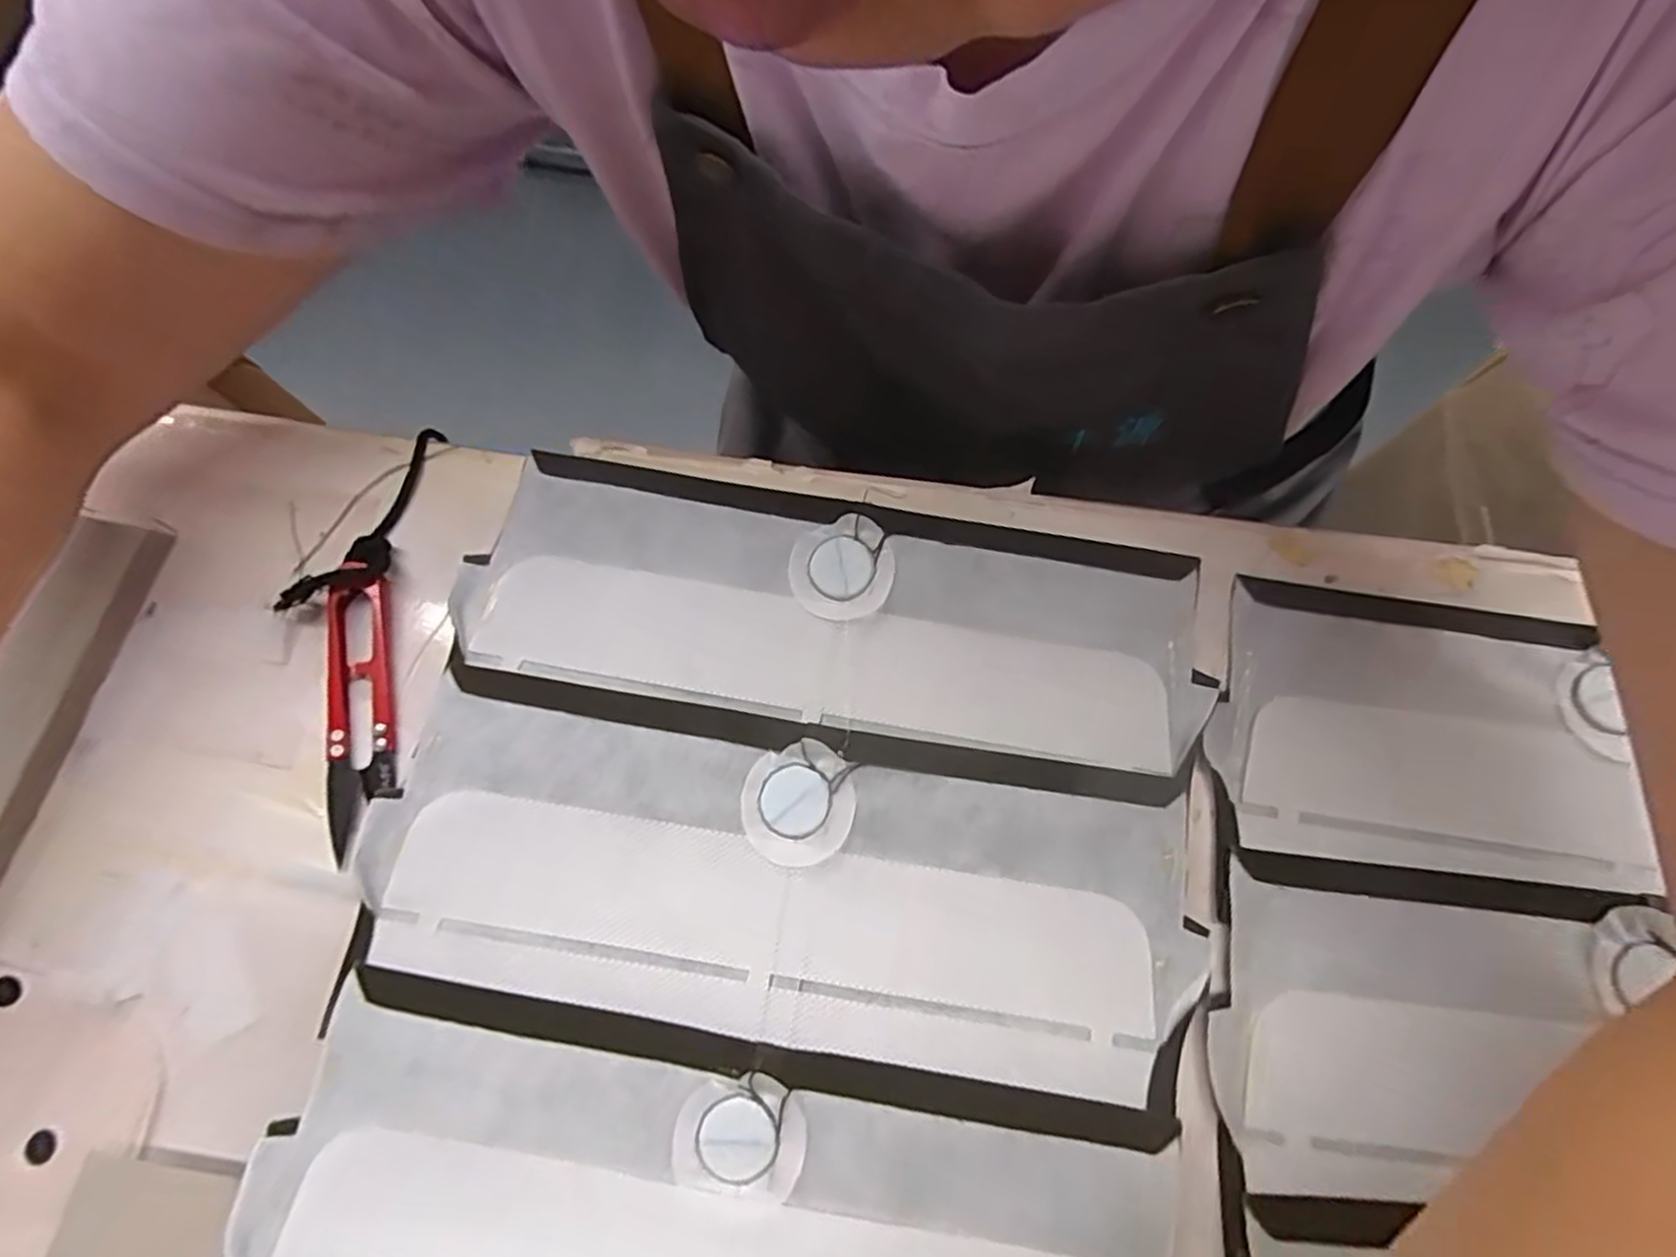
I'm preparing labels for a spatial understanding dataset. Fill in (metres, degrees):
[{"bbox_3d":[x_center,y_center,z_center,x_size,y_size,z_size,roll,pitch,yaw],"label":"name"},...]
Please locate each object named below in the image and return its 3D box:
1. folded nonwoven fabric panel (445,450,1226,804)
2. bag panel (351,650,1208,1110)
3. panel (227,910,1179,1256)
[{"bbox_3d":[-0.002,-0.002,0.242,0.233,0.006,0.084,9,74,4],"label":"folded nonwoven fabric panel"},{"bbox_3d":[-0.017,0.071,0.220,0.232,0.006,0.090,9,74,4],"label":"bag panel"},{"bbox_3d":[-0.033,0.153,0.195,0.233,0.007,0.083,9,74,4],"label":"panel"}]

